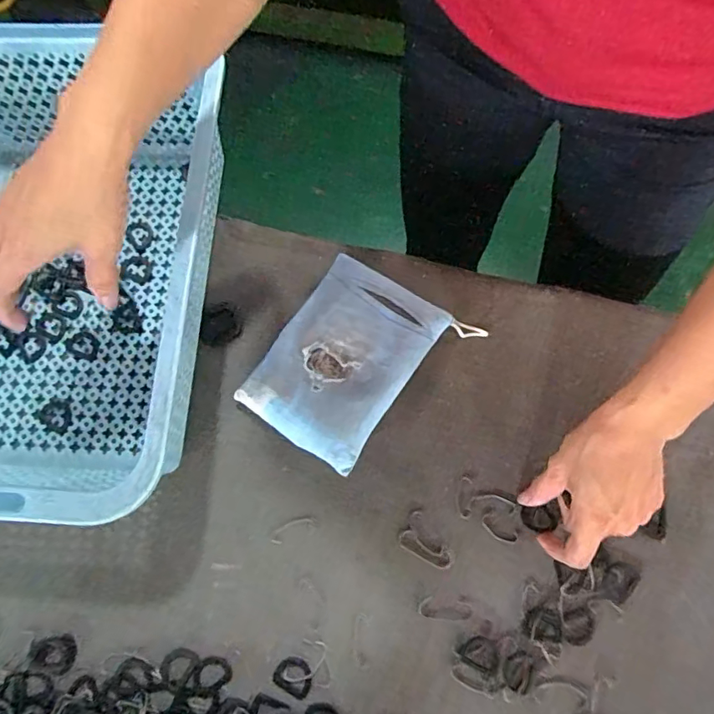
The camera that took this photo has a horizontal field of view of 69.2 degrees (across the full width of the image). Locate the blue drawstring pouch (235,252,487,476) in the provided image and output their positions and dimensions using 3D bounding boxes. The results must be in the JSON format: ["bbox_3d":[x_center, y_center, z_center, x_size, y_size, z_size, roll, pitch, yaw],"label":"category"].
[{"bbox_3d":[-0.007,0.003,0.444,0.126,0.033,0.160,33,79,10],"label":"blue drawstring pouch"}]

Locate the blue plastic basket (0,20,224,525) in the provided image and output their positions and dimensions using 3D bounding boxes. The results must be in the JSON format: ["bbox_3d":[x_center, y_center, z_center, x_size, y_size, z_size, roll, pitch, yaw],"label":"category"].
[{"bbox_3d":[-0.256,-0.075,0.423,0.284,0.121,0.378,2,75,3],"label":"blue plastic basket"}]

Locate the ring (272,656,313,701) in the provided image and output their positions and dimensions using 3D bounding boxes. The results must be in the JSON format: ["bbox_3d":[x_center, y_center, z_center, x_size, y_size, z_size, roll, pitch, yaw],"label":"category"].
[{"bbox_3d":[-0.048,0.240,0.389,0.030,0.004,0.024,21,77,8],"label":"ring"}]

